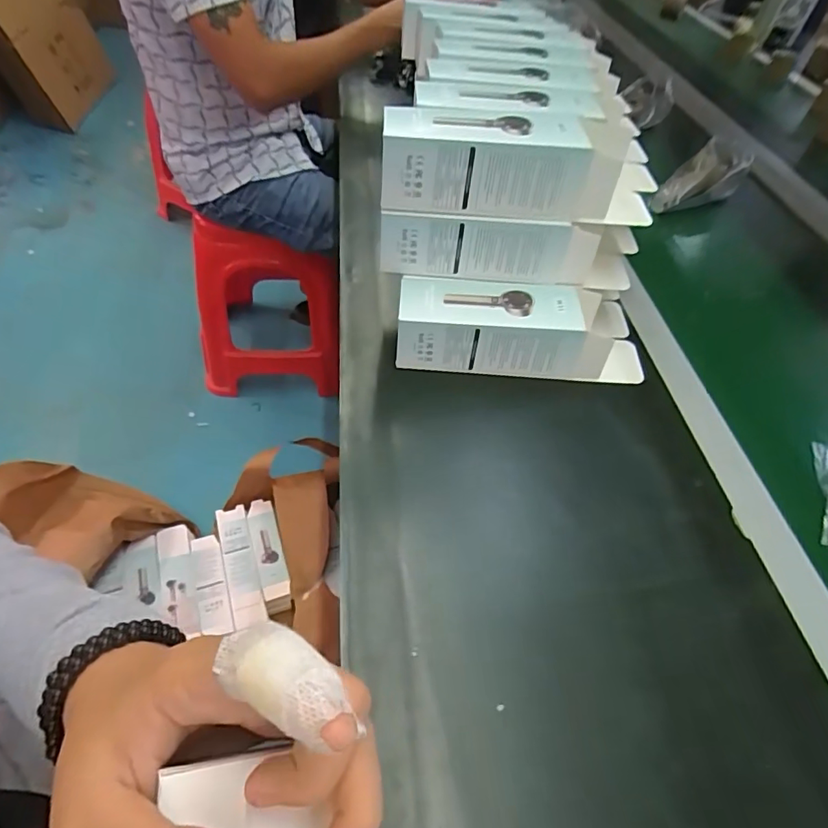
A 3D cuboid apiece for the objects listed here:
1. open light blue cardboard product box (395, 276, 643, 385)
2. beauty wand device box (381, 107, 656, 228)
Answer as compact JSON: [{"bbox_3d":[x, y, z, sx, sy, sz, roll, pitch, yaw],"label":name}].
[{"bbox_3d":[0.098,-0.077,0.469,0.227,0.062,0.075,0,52,-3],"label":"open light blue cardboard product box"},{"bbox_3d":[0.088,-0.207,0.422,0.232,0.064,0.069,4,49,-5],"label":"beauty wand device box"}]

